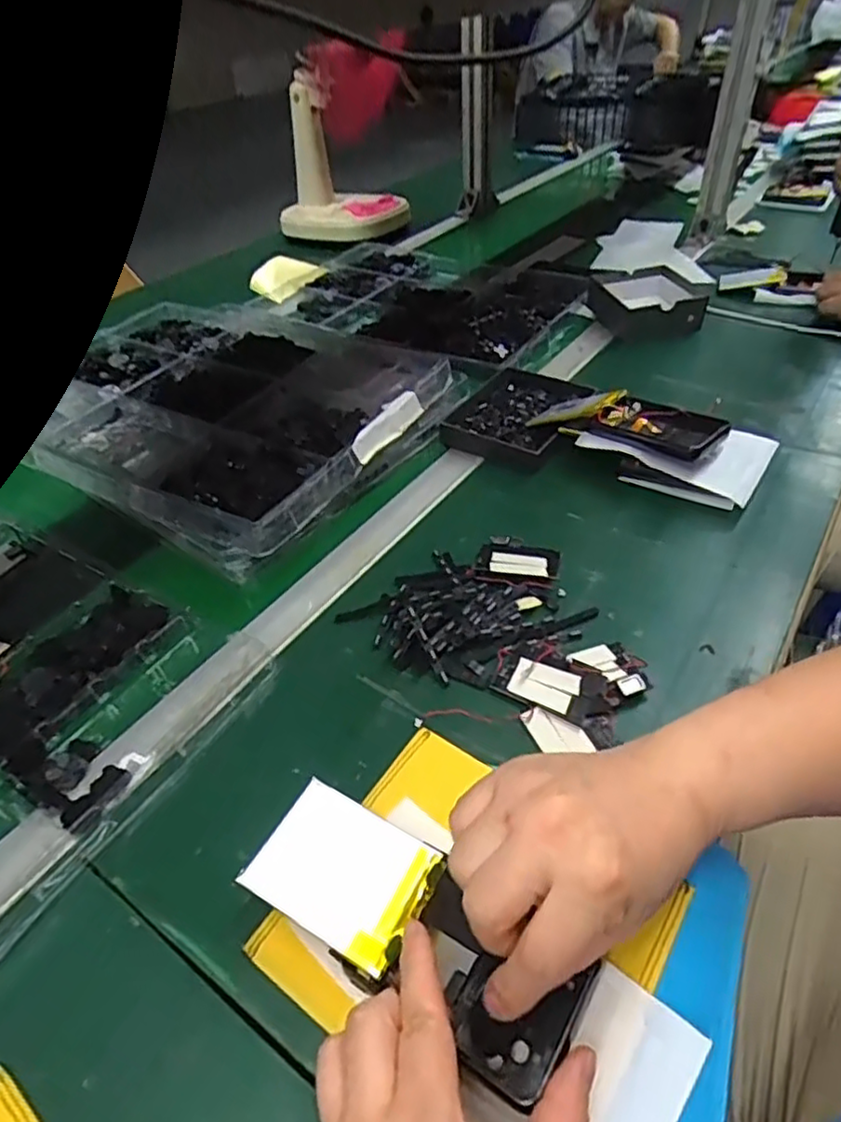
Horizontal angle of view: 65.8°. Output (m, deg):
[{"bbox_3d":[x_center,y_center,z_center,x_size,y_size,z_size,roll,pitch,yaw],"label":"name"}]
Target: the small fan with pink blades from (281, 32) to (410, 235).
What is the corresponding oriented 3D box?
[{"bbox_3d":[-0.141,-0.775,1.199,0.239,0.276,0.149,13,46,20],"label":"small fan with pink blades"}]

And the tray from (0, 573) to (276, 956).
[{"bbox_3d":[-0.259,0.134,0.401,0.179,0.024,0.318,23,50,28],"label":"tray"}]

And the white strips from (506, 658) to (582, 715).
[{"bbox_3d":[0.082,0.081,0.427,0.043,0.009,0.027,14,46,21],"label":"white strips"}]

